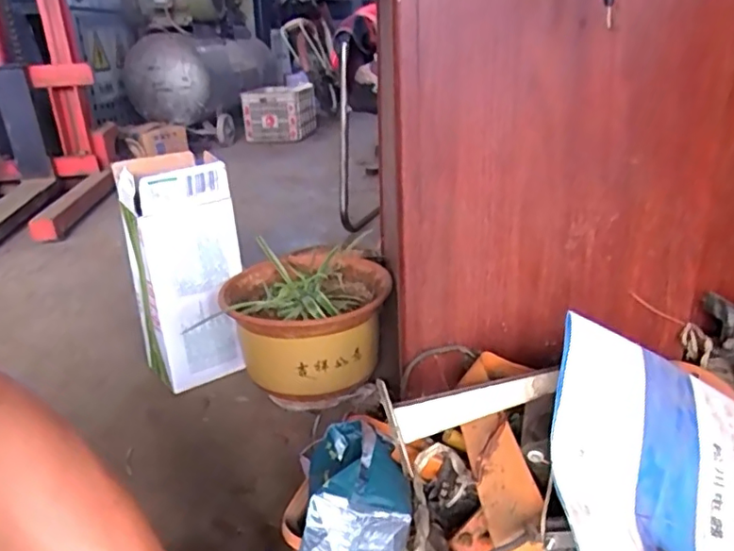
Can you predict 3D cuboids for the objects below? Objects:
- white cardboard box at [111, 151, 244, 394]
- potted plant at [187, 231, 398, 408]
[{"bbox_3d":[-0.319,-0.010,1.024,0.181,0.376,0.174,-12,24,-21],"label":"white cardboard box"},{"bbox_3d":[-0.103,0.075,0.993,0.283,0.171,0.269,0,23,7],"label":"potted plant"}]

